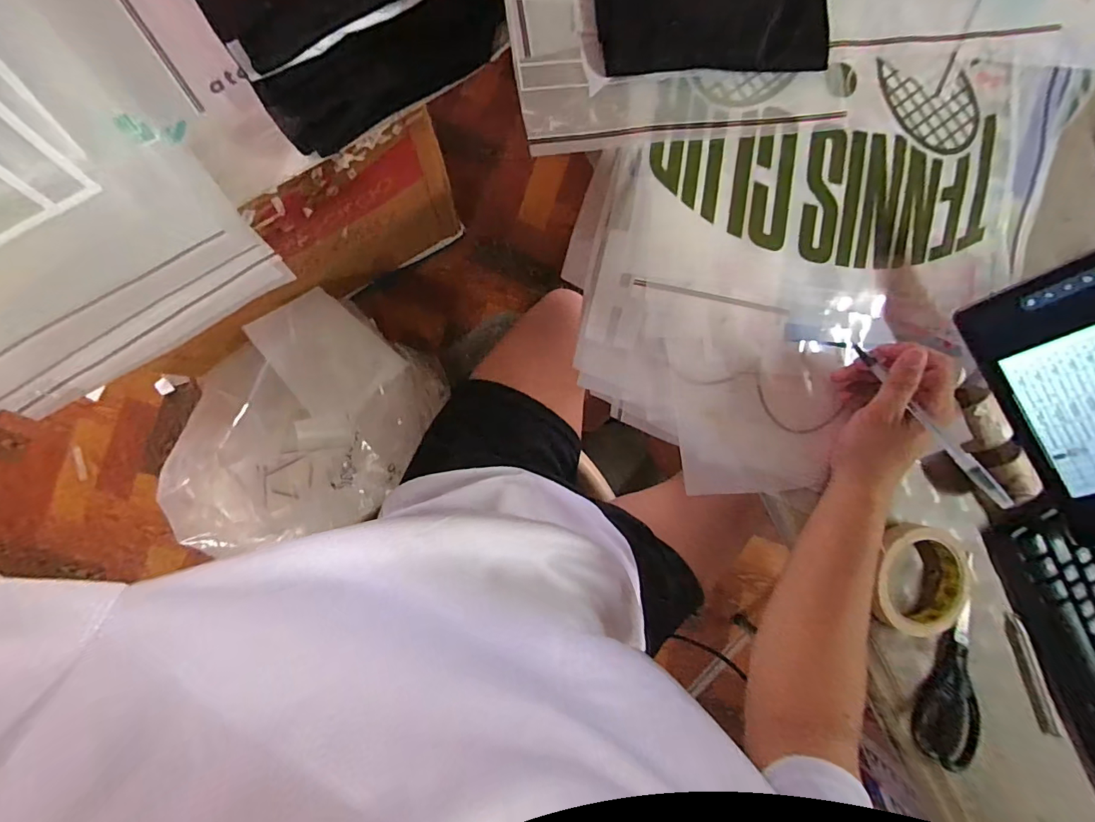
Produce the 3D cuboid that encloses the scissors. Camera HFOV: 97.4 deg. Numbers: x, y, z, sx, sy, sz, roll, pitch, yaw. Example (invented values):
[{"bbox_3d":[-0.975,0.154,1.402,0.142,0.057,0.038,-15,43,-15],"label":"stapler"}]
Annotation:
[{"bbox_3d":[0.372,0.235,0.441,0.064,0.022,0.181,-3,92,-7],"label":"scissors"}]

